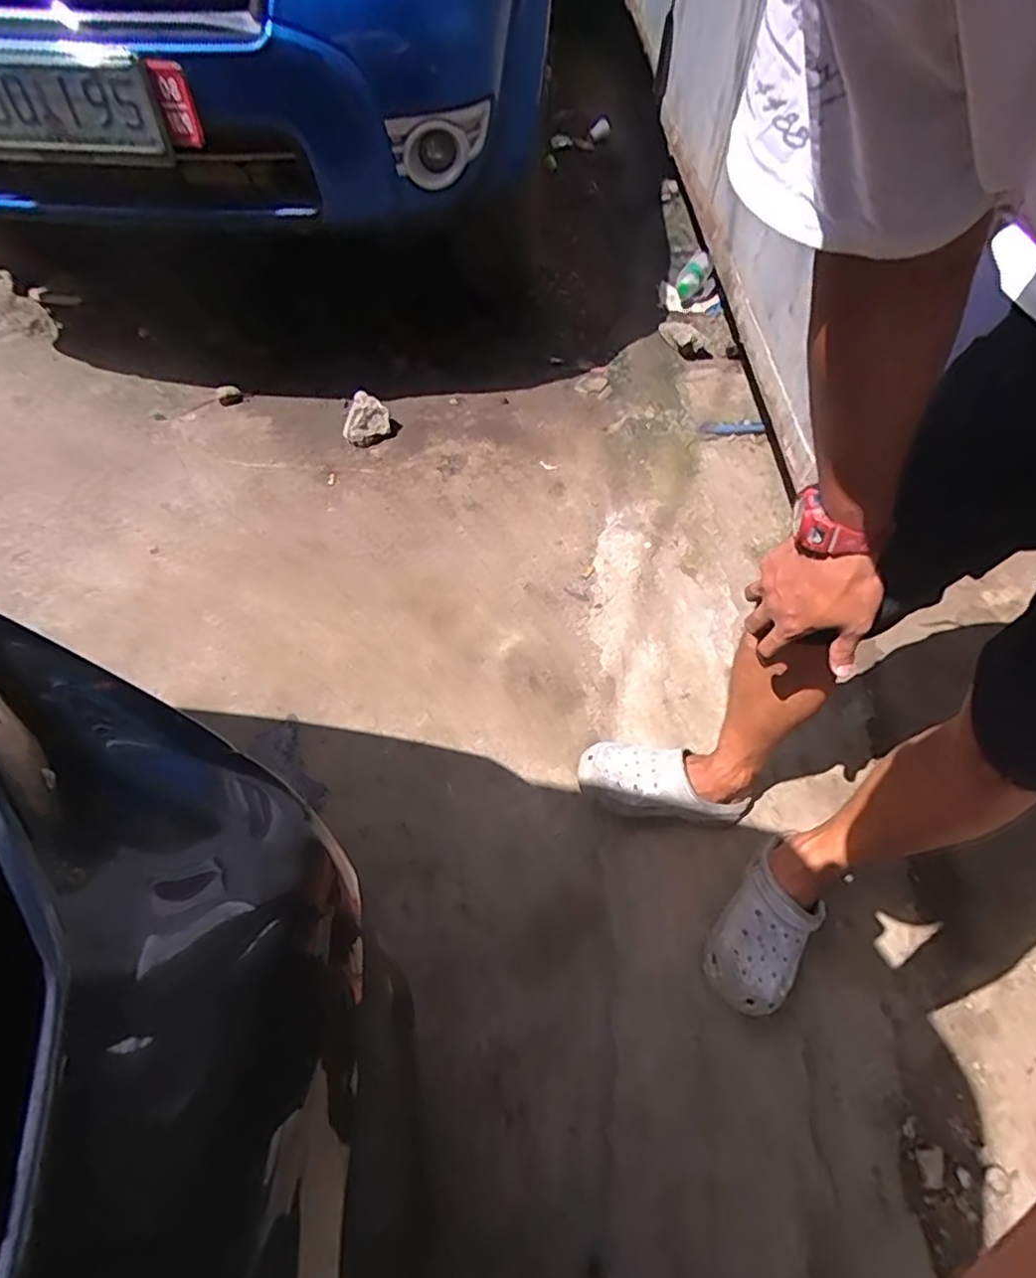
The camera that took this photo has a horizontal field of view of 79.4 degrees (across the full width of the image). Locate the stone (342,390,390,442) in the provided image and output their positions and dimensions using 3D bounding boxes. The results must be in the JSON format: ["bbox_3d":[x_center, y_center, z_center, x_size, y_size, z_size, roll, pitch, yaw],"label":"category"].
[{"bbox_3d":[-0.381,-0.551,1.560,0.120,0.084,0.096,-19,56,-15],"label":"stone"}]

